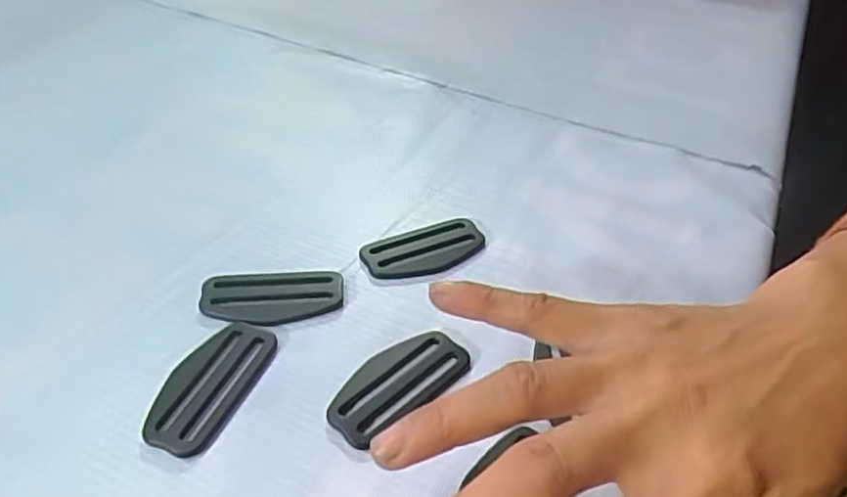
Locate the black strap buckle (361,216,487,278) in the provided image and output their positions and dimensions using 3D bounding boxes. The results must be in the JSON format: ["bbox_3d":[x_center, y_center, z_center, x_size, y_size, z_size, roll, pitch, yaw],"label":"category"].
[{"bbox_3d":[0.001,-0.001,0.307,0.059,0.004,0.030,-19,45,-23],"label":"black strap buckle"}]

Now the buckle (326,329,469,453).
[{"bbox_3d":[-0.010,0.050,0.247,0.058,0.004,0.028,-30,50,-32],"label":"buckle"}]

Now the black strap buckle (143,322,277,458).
[{"bbox_3d":[-0.079,0.050,0.244,0.028,0.005,0.059,17,43,17],"label":"black strap buckle"}]

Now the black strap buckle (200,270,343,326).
[{"bbox_3d":[-0.064,0.020,0.278,0.058,0.005,0.027,-6,41,-9],"label":"black strap buckle"}]

